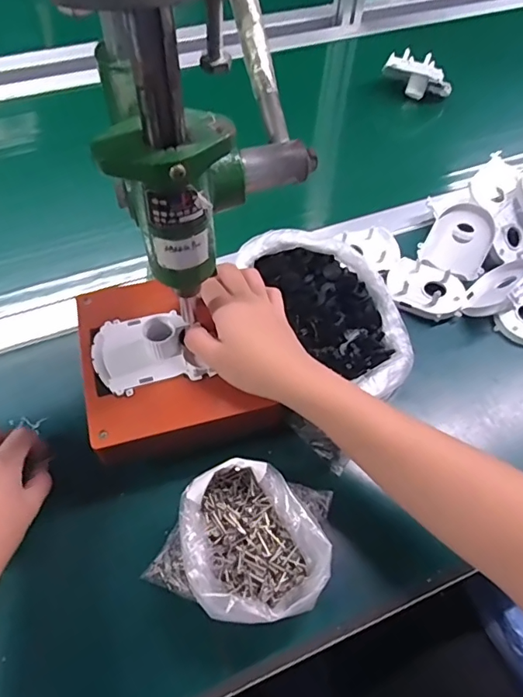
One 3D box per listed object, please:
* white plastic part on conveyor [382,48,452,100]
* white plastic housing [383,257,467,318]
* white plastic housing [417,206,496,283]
[{"bbox_3d":[0.238,-0.411,0.737,0.103,0.056,0.029,26,60,-4],"label":"white plastic part on conveyor"},{"bbox_3d":[0.181,-0.067,0.540,0.085,0.026,0.070,19,60,8],"label":"white plastic housing"},{"bbox_3d":[0.227,-0.122,0.559,0.067,0.017,0.078,33,95,15],"label":"white plastic housing"}]

